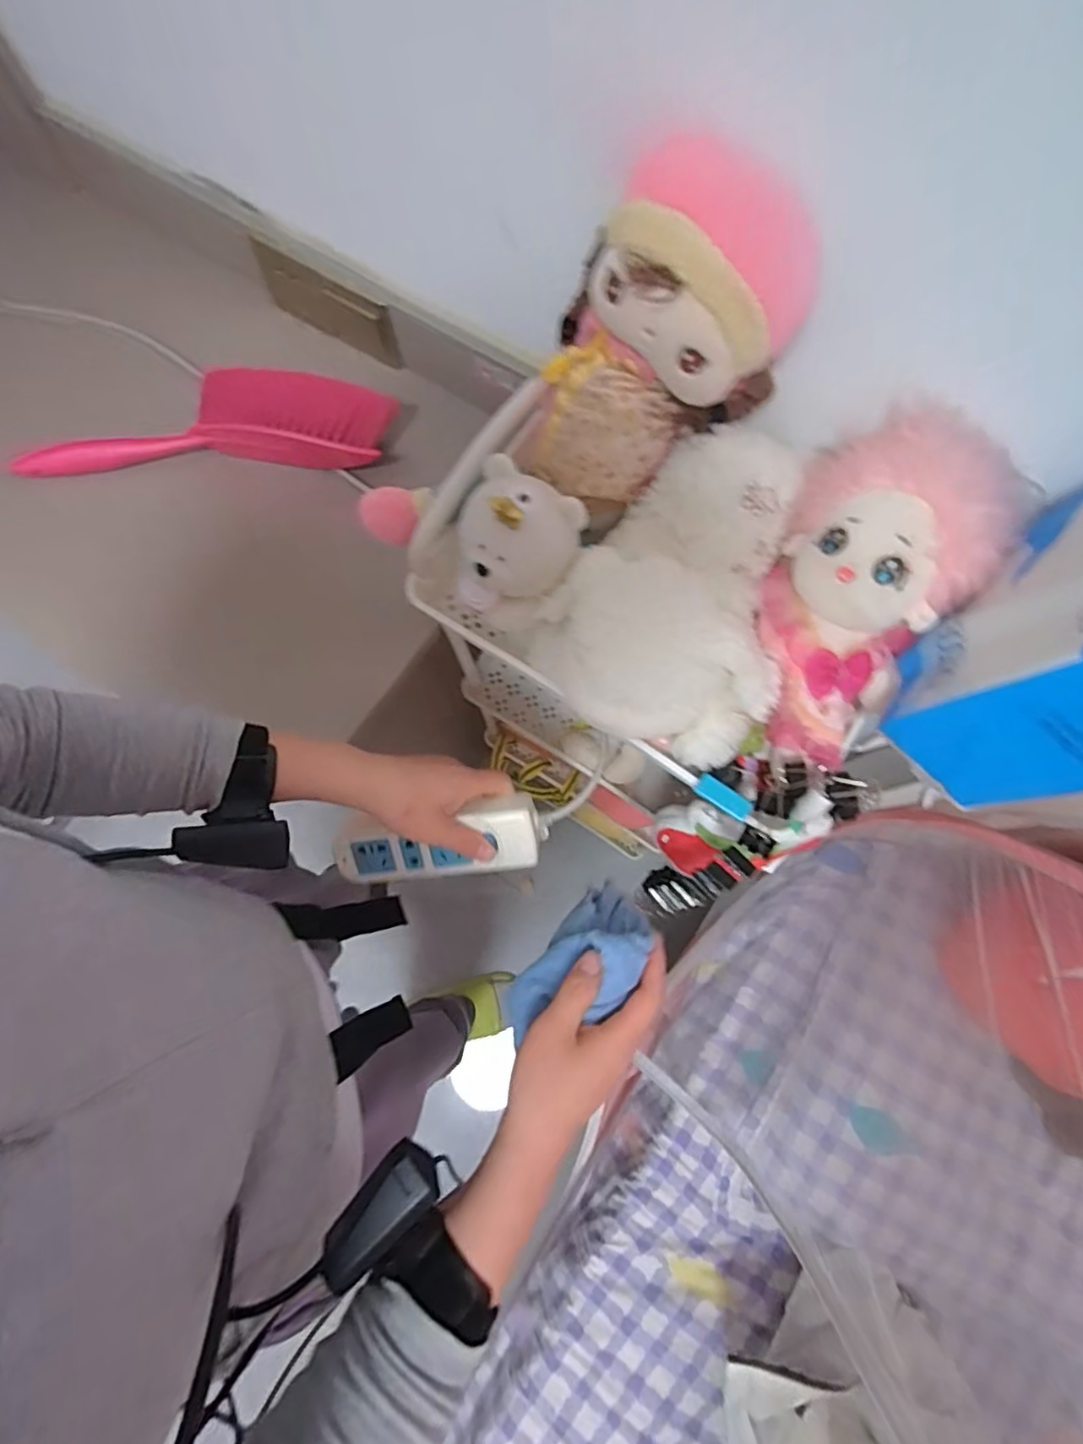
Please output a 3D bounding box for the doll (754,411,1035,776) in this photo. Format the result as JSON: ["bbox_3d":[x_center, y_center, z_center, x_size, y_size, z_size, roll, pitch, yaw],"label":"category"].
[{"bbox_3d":[0.223,-0.095,0.458,0.141,0.105,0.240,43,121,32],"label":"doll"}]

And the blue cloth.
[{"bbox_3d":[0.025,0.167,0.426,0.054,0.074,0.115,41,78,10],"label":"blue cloth"}]

